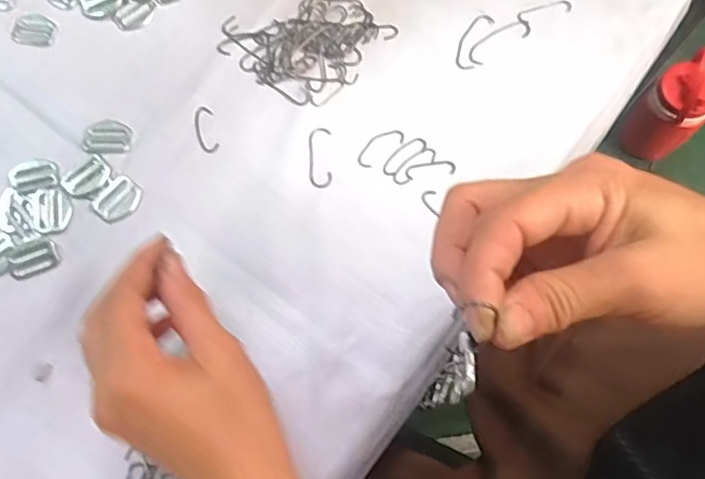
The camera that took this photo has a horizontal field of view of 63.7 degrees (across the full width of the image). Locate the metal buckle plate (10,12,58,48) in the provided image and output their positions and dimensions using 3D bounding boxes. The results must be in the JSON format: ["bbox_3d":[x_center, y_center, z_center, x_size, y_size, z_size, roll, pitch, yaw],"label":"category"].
[{"bbox_3d":[-0.242,-0.160,0.432,0.033,0.004,0.028,11,74,3],"label":"metal buckle plate"}]

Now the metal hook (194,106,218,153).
[{"bbox_3d":[-0.106,-0.079,0.406,0.015,0.004,0.036,-12,74,-3],"label":"metal hook"}]

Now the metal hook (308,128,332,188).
[{"bbox_3d":[-0.023,-0.058,0.398,0.016,0.004,0.045,-1,74,0],"label":"metal hook"}]

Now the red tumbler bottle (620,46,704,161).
[{"bbox_3d":[0.622,-0.248,1.116,0.105,0.235,0.120,-41,78,-11],"label":"red tumbler bottle"}]

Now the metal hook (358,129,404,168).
[{"bbox_3d":[0.019,-0.066,0.398,0.038,0.004,0.016,-39,78,-10],"label":"metal hook"}]

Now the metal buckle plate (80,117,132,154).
[{"bbox_3d":[-0.175,-0.074,0.403,0.033,0.004,0.026,-7,74,-2],"label":"metal buckle plate"}]

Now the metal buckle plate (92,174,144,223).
[{"bbox_3d":[-0.161,-0.027,0.390,0.027,0.004,0.032,38,78,10],"label":"metal buckle plate"}]

